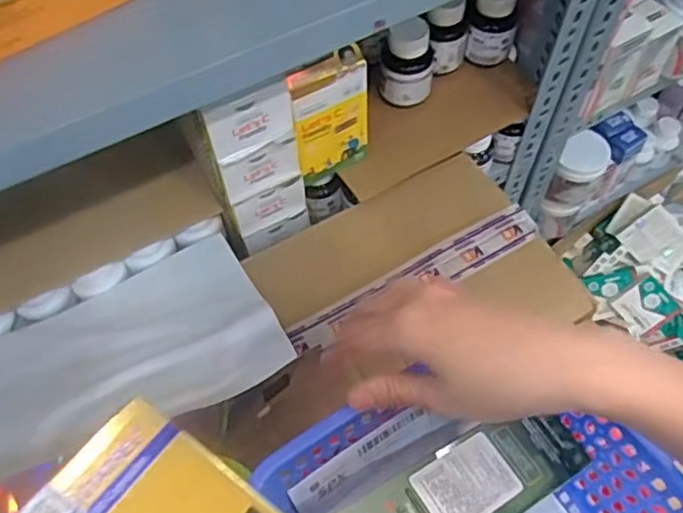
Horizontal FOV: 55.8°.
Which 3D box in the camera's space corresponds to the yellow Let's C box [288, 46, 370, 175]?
[{"bbox_3d":[-0.011,-0.129,0.606,0.076,0.130,0.020,-25,62,-13],"label":"yellow Let's C box"}]

